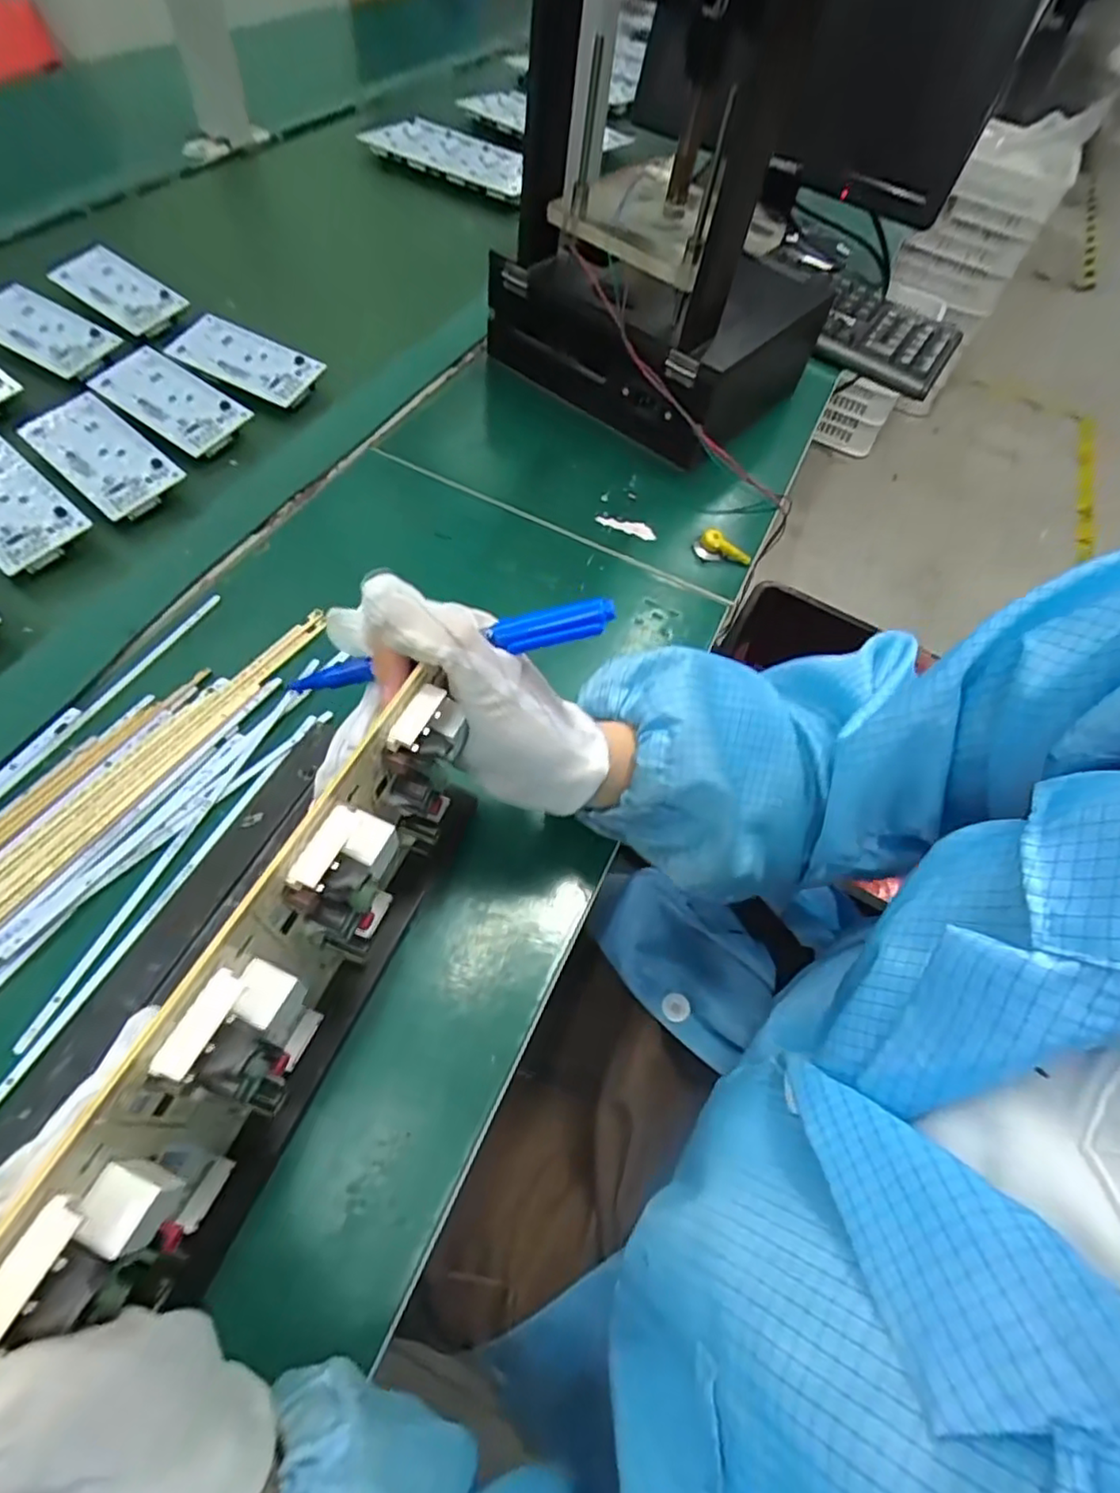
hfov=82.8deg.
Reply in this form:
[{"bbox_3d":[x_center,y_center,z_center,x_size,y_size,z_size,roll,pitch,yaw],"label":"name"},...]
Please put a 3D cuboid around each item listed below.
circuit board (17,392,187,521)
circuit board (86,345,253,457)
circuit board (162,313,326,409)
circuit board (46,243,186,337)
[{"bbox_3d":[-0.297,-0.190,0.413,0.104,0.008,0.052,40,76,11],"label":"circuit board"},{"bbox_3d":[-0.273,-0.243,0.446,0.104,0.010,0.052,34,75,7],"label":"circuit board"},{"bbox_3d":[-0.236,-0.288,0.476,0.102,0.012,0.050,25,74,3],"label":"circuit board"},{"bbox_3d":[-0.343,-0.356,0.494,0.098,0.006,0.051,35,76,8],"label":"circuit board"}]

